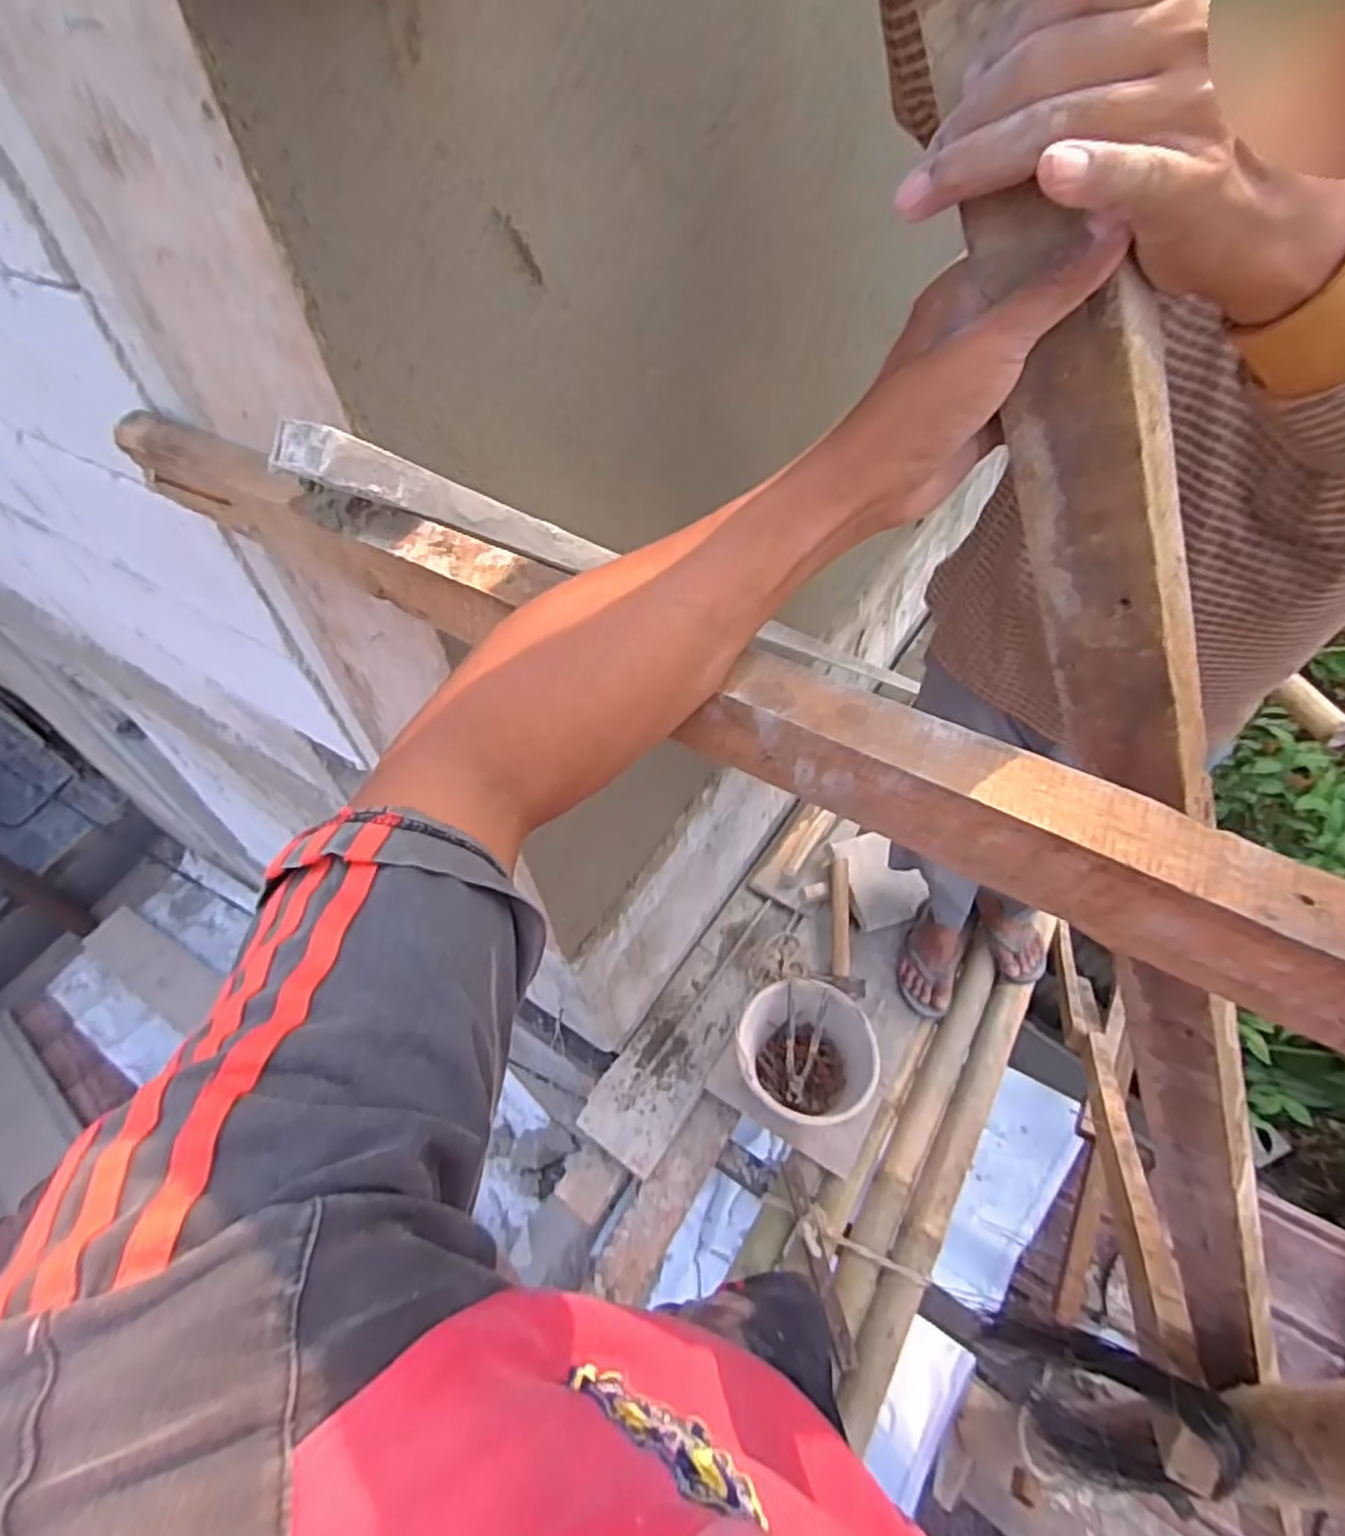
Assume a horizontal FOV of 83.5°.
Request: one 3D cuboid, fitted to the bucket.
[{"bbox_3d":[0.249,0.542,1.411,0.241,0.171,0.229,-3,51,3],"label":"bucket"}]

